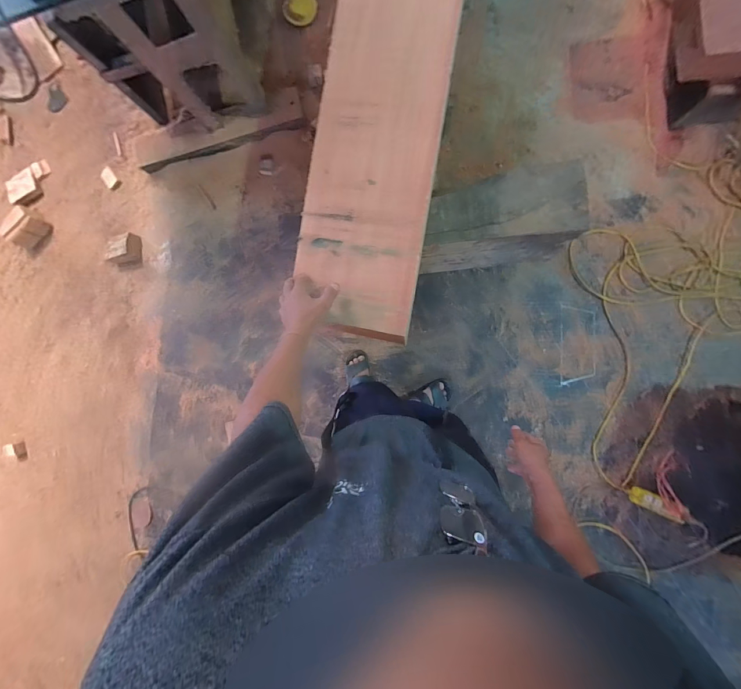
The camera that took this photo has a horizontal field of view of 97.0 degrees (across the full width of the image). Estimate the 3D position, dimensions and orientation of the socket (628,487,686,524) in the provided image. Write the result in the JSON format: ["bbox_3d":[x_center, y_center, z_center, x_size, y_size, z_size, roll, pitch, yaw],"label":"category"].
[{"bbox_3d":[1.037,0.579,1.181,0.191,0.044,0.064,24,92,6],"label":"socket"}]

